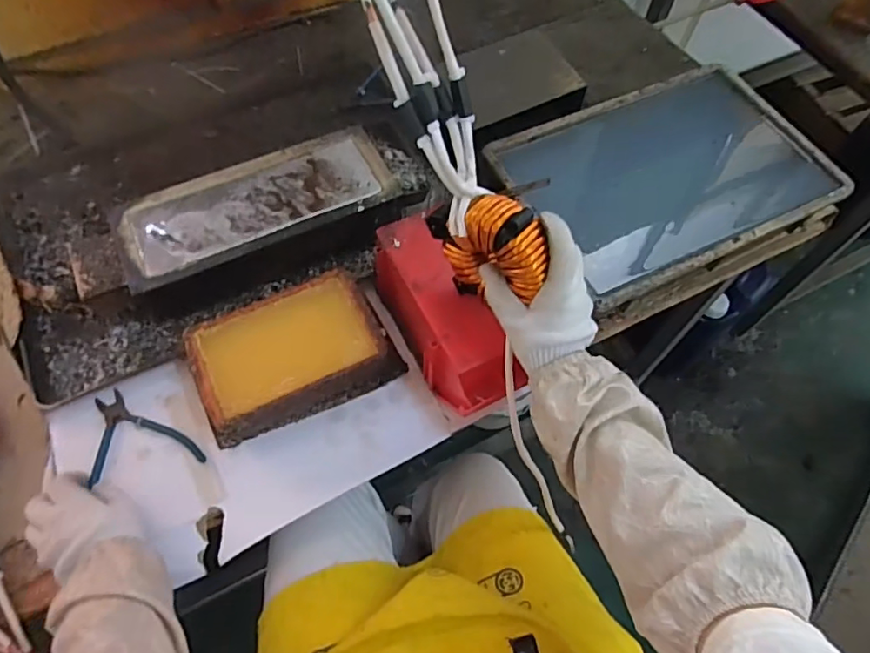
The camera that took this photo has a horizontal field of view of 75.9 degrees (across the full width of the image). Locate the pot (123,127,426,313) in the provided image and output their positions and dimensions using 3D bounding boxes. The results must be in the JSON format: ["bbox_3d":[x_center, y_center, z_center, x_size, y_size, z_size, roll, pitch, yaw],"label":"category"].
[{"bbox_3d":[-0.205,-0.143,0.735,0.372,0.085,0.147,-25,64,-14],"label":"pot"}]

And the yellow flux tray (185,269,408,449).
[{"bbox_3d":[-0.164,0.032,0.652,0.228,0.066,0.143,-22,64,-13],"label":"yellow flux tray"}]

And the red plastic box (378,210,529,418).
[{"bbox_3d":[0.005,-0.007,0.642,0.080,0.099,0.233,-22,64,-13],"label":"red plastic box"}]

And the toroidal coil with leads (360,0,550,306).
[{"bbox_3d":[0.005,-0.172,0.501,0.064,0.126,0.315,-29,108,-16],"label":"toroidal coil with leads"}]

